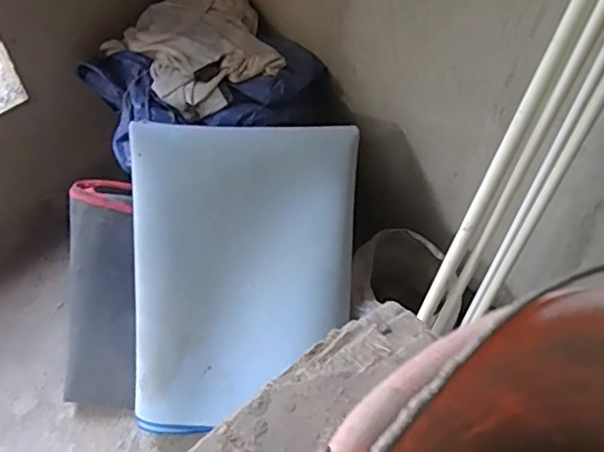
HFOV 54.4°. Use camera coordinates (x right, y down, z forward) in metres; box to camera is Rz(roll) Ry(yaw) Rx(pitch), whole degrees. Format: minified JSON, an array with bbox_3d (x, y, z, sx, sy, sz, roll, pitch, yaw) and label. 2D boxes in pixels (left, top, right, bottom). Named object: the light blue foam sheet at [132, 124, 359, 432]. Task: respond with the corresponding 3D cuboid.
[{"bbox_3d":[-0.131,0.105,1.226,0.457,0.617,0.052,3,12,2],"label":"light blue foam sheet"}]

